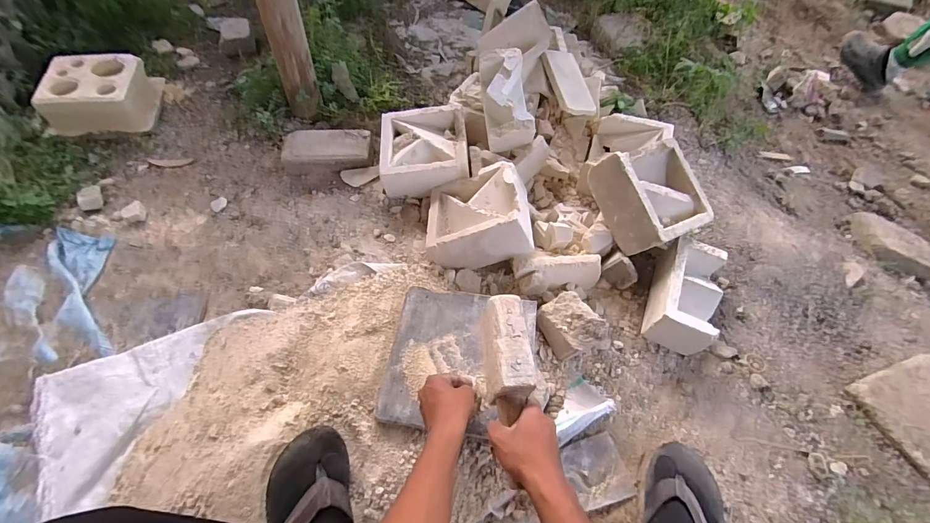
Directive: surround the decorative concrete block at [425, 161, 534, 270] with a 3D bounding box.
[{"bbox_3d":[0.030,-0.104,0.866,0.205,0.099,0.234,-17,46,21],"label":"decorative concrete block"}]

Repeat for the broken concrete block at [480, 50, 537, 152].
[{"bbox_3d":[0.097,-0.369,0.919,0.101,0.111,0.215,-8,88,-6],"label":"broken concrete block"}]

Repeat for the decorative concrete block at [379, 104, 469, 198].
[{"bbox_3d":[-0.097,-0.261,0.959,0.204,0.106,0.219,-2,58,-3],"label":"decorative concrete block"}]

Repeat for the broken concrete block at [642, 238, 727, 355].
[{"bbox_3d":[0.433,0.068,0.775,0.102,0.090,0.211,20,60,11],"label":"broken concrete block"}]

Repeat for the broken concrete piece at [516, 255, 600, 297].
[{"bbox_3d":[0.186,0.025,0.804,0.171,0.070,0.067,-6,59,-5],"label":"broken concrete piece"}]

